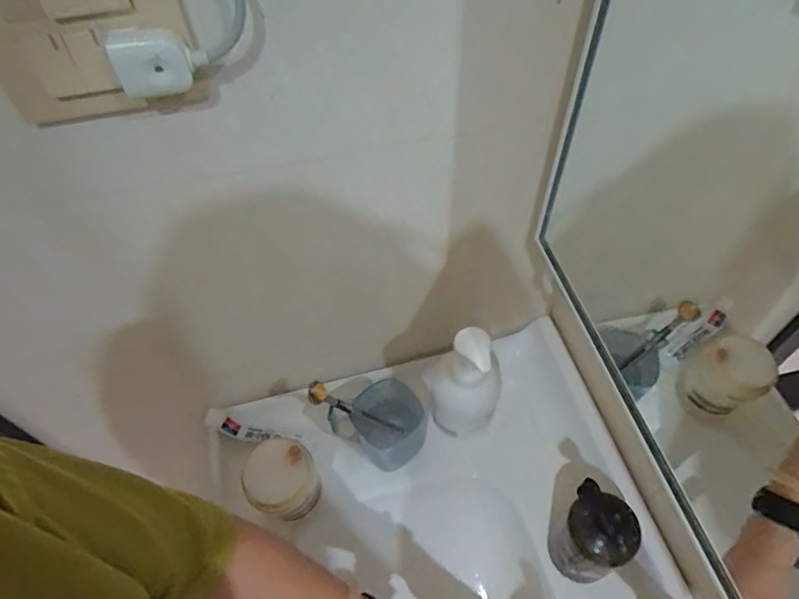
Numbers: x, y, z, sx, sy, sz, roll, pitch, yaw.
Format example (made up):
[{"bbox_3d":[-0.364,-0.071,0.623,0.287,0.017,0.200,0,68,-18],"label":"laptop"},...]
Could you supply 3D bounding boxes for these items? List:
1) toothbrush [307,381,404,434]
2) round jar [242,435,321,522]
[{"bbox_3d":[-0.046,0.128,0.603,0.016,0.156,0.018,-27,48,28],"label":"toothbrush"},{"bbox_3d":[-0.127,0.198,0.581,0.073,0.086,0.074,34,62,24],"label":"round jar"}]

